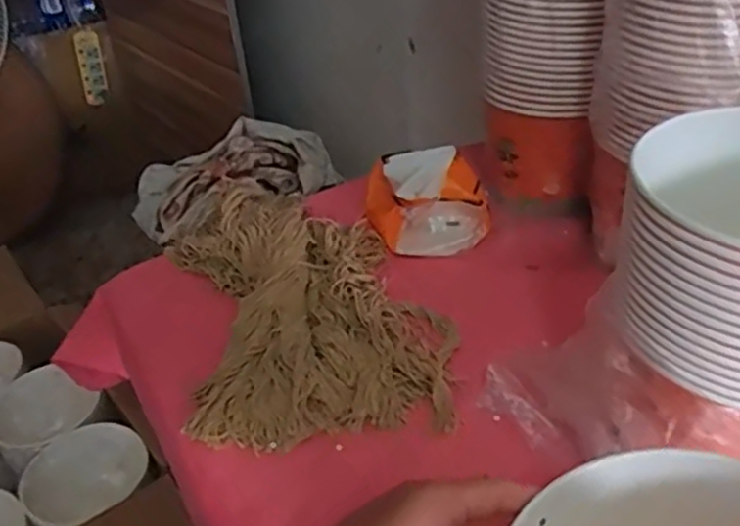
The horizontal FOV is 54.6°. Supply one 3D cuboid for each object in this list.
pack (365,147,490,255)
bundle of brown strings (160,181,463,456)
[{"bbox_3d":[0.060,-0.077,0.788,0.123,0.083,0.126,-7,36,-1],"label":"pack"},{"bbox_3d":[-0.063,0.029,0.687,0.238,0.059,0.344,-12,36,-8],"label":"bundle of brown strings"}]

